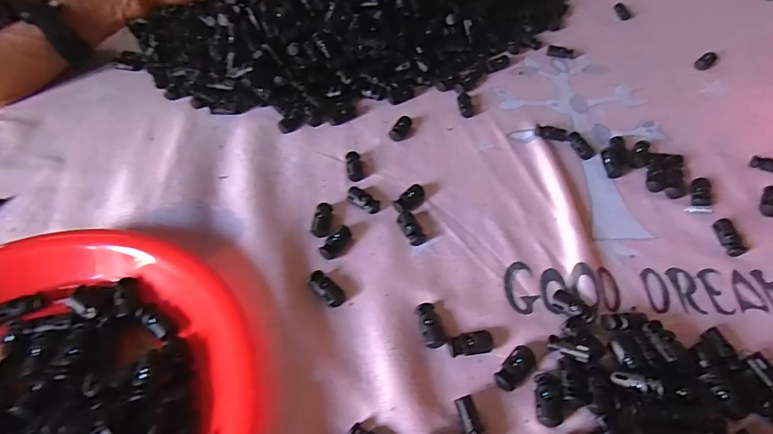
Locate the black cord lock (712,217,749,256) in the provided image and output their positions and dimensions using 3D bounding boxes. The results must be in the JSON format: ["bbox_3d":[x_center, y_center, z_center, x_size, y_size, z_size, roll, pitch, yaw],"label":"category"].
[{"bbox_3d":[0.252,0.014,0.327,0.015,0.010,0.029,-4,52,-4],"label":"black cord lock"}]

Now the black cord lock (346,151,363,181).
[{"bbox_3d":[-0.027,-0.043,0.375,0.013,0.006,0.029,-6,52,-6],"label":"black cord lock"}]

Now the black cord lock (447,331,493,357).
[{"bbox_3d":[0.052,0.078,0.275,0.027,0.007,0.014,-7,52,-6],"label":"black cord lock"}]

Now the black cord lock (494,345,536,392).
[{"bbox_3d":[0.077,0.090,0.265,0.014,0.007,0.028,37,60,25],"label":"black cord lock"}]

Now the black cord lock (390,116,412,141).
[{"bbox_3d":[0.013,-0.082,0.410,0.013,0.008,0.028,20,54,15],"label":"black cord lock"}]

